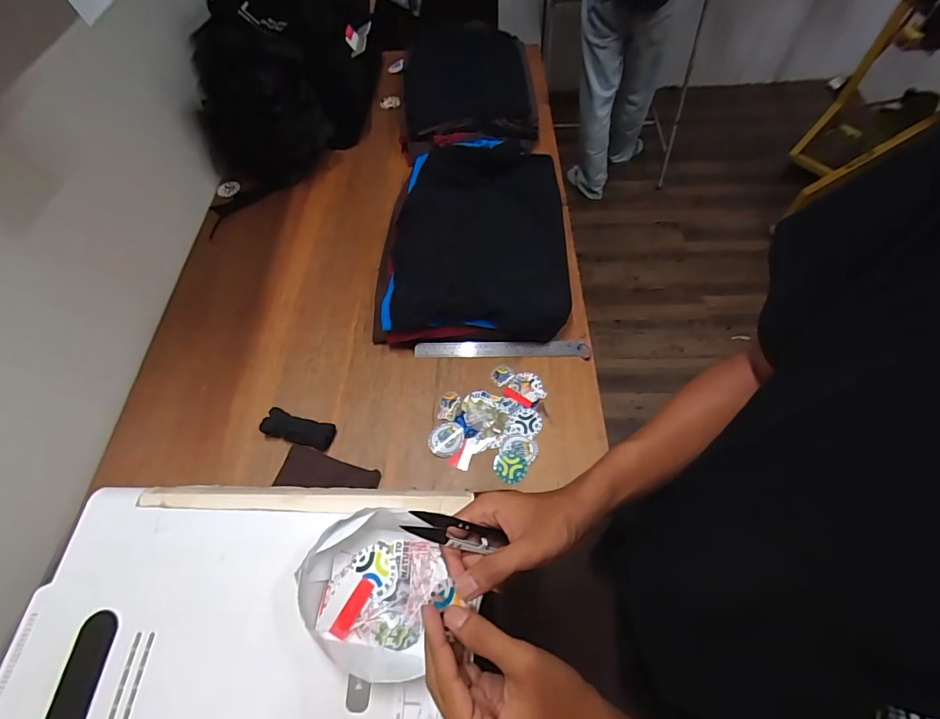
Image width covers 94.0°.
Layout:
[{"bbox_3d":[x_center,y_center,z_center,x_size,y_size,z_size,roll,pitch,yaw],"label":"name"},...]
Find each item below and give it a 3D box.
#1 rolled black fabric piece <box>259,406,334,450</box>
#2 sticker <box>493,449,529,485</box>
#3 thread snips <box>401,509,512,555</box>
[{"bbox_3d":[-0.301,0.122,0.772,0.123,0.030,0.048,13,60,10],"label":"rolled black fabric piece"},{"bbox_3d":[0.069,0.182,0.743,0.055,0.004,0.056,-3,67,8],"label":"sticker"},{"bbox_3d":[-0.010,0.142,0.357,0.093,0.018,0.020,27,57,-30],"label":"thread snips"}]

